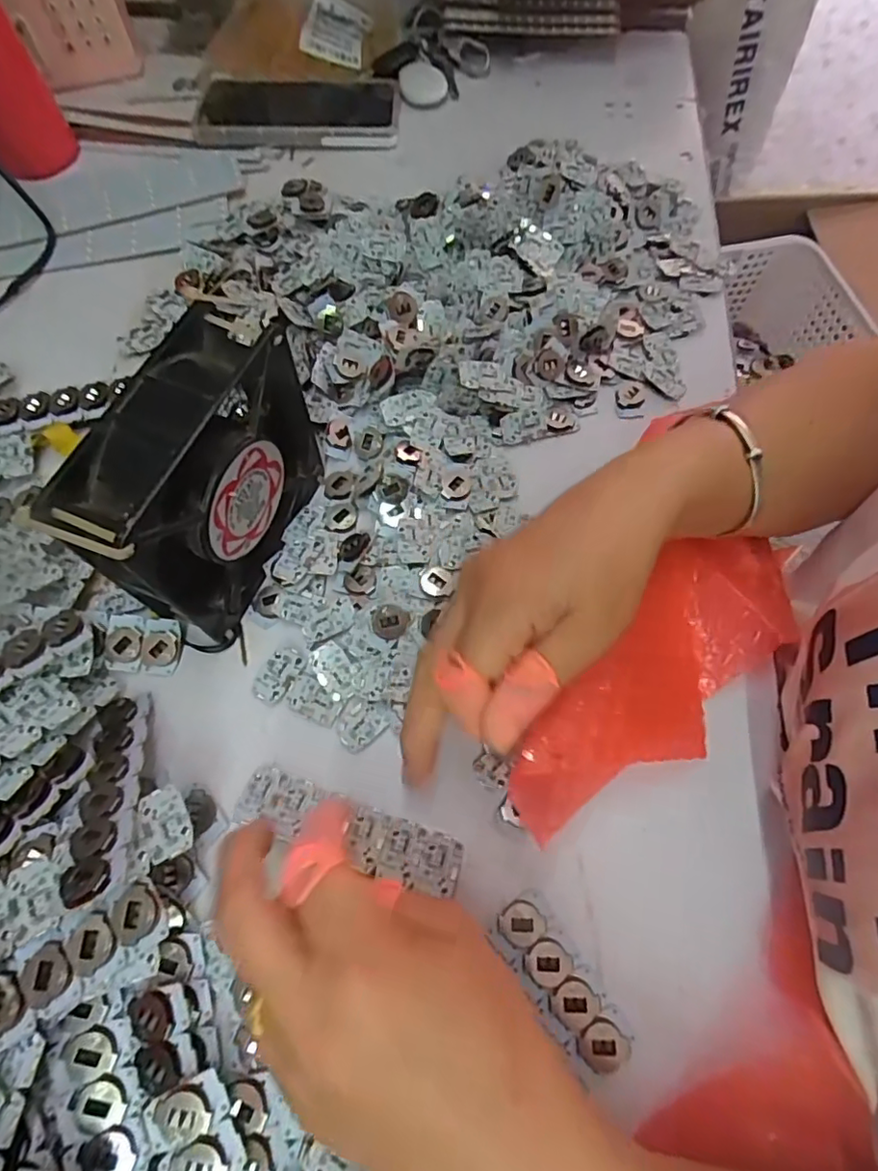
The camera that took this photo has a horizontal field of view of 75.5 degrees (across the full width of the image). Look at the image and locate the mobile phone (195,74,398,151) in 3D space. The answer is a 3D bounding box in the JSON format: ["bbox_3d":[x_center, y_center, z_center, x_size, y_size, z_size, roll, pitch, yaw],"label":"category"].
[{"bbox_3d":[-0.120,-0.398,0.472,0.170,0.015,0.096,4,68,1],"label":"mobile phone"}]

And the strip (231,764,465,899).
[{"bbox_3d":[-0.042,0.115,0.269,0.108,0.005,0.028,17,44,7],"label":"strip"}]

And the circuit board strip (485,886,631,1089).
[{"bbox_3d":[0.053,0.173,0.247,0.026,0.005,0.071,-34,72,-13],"label":"circuit board strip"}]

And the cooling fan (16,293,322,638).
[{"bbox_3d":[-0.105,-0.047,0.267,0.043,0.112,0.123,22,70,8],"label":"cooling fan"}]

